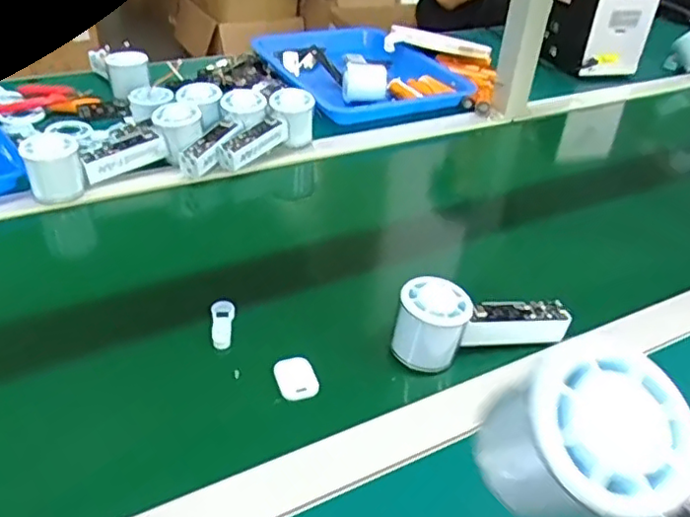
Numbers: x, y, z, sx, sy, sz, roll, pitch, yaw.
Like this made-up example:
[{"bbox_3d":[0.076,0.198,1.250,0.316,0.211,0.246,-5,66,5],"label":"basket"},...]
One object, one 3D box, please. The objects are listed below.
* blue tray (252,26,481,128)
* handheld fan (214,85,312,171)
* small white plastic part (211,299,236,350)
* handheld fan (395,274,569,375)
[{"bbox_3d":[0.023,-0.307,1.015,0.253,0.056,0.322,-16,41,-28],"label":"blue tray"},{"bbox_3d":[-0.101,-0.155,0.794,0.048,0.066,0.152,31,57,33],"label":"handheld fan"},{"bbox_3d":[-0.104,0.056,0.539,0.020,0.013,0.049,-4,35,-13],"label":"small white plastic part"},{"bbox_3d":[0.115,0.049,0.527,0.149,0.061,0.047,-7,36,-16],"label":"handheld fan"}]

